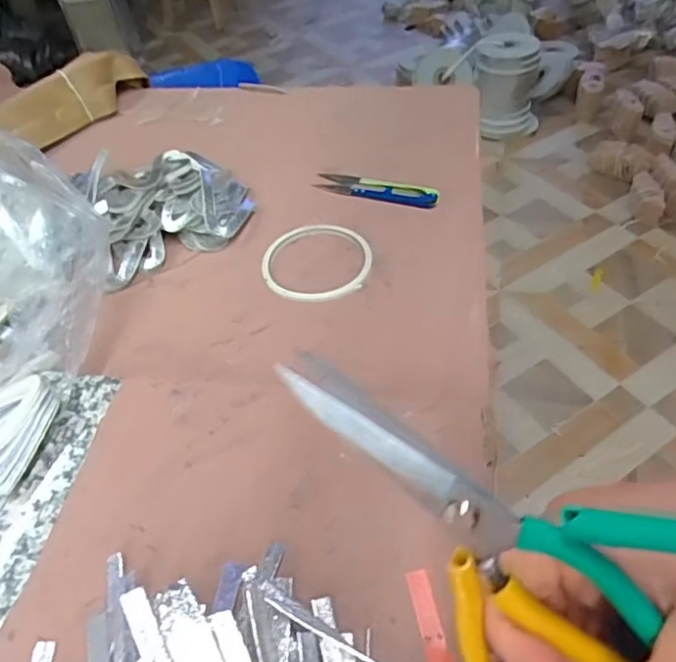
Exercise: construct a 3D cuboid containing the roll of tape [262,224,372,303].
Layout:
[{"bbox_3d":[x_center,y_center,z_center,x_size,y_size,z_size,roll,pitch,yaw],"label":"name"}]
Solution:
[{"bbox_3d":[-0.018,-0.058,0.471,0.089,0.005,0.091,-1,48,2],"label":"roll of tape"}]

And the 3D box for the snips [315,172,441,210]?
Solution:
[{"bbox_3d":[0.036,-0.133,0.532,0.117,0.015,0.025,16,51,17],"label":"snips"}]

